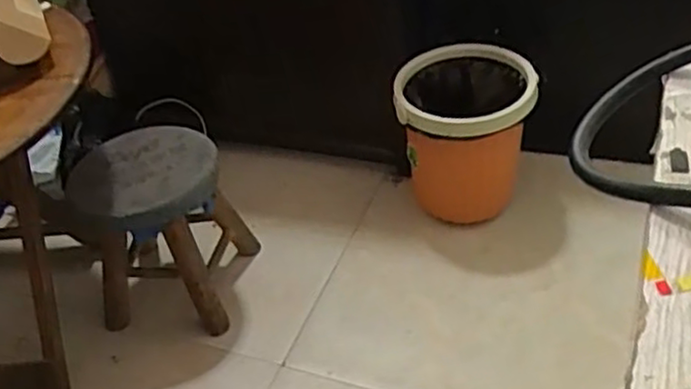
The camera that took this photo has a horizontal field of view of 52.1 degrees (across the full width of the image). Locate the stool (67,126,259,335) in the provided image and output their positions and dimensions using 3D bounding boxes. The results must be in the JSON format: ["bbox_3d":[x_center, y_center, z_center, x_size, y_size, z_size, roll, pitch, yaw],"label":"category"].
[{"bbox_3d":[-0.336,0.065,1.327,0.265,0.315,0.266,1,41,10],"label":"stool"}]

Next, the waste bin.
[{"bbox_3d":[0.251,-0.118,1.488,0.277,0.290,0.281,1,41,11],"label":"waste bin"}]

